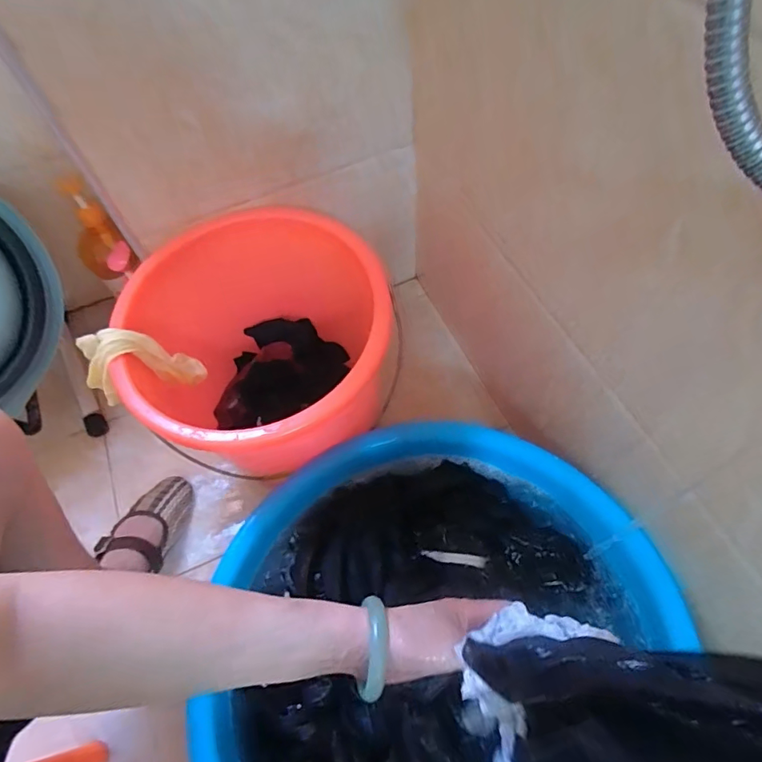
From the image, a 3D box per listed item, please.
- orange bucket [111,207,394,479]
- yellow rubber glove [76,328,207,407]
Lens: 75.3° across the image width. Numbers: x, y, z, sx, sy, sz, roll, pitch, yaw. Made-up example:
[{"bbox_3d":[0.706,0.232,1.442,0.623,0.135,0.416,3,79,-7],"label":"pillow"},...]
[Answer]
[{"bbox_3d":[-0.141,-0.016,0.640,0.289,0.254,0.293,-2,60,3],"label":"orange bucket"},{"bbox_3d":[-0.286,-0.023,0.585,0.109,0.111,0.068,-39,65,-17],"label":"yellow rubber glove"}]

